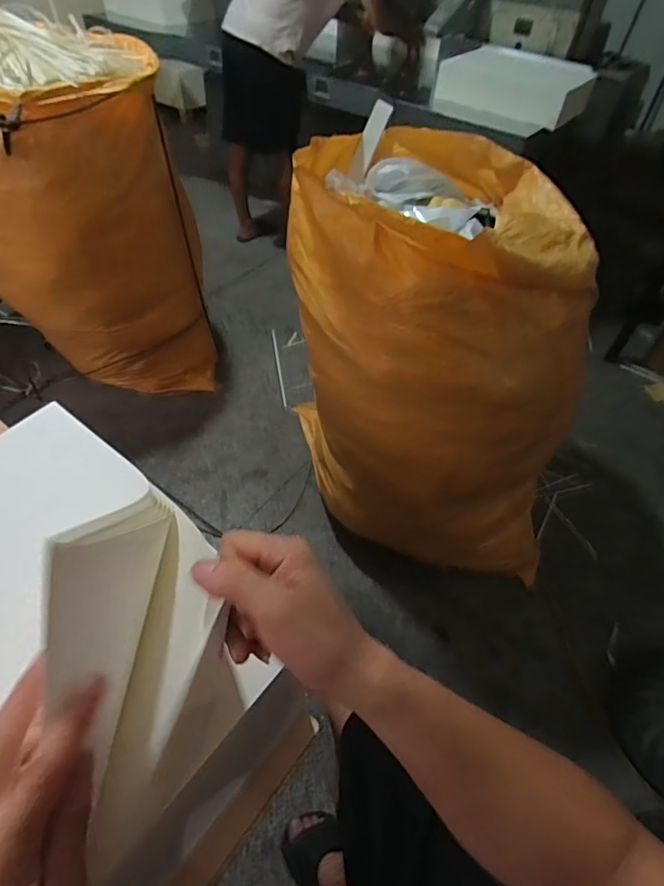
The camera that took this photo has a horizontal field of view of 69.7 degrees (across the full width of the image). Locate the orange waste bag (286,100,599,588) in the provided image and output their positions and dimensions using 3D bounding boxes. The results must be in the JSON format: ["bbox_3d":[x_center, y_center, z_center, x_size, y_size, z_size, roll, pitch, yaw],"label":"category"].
[{"bbox_3d":[0.236,-0.281,1.412,0.674,0.947,0.930,-3,50,-7],"label":"orange waste bag"}]

